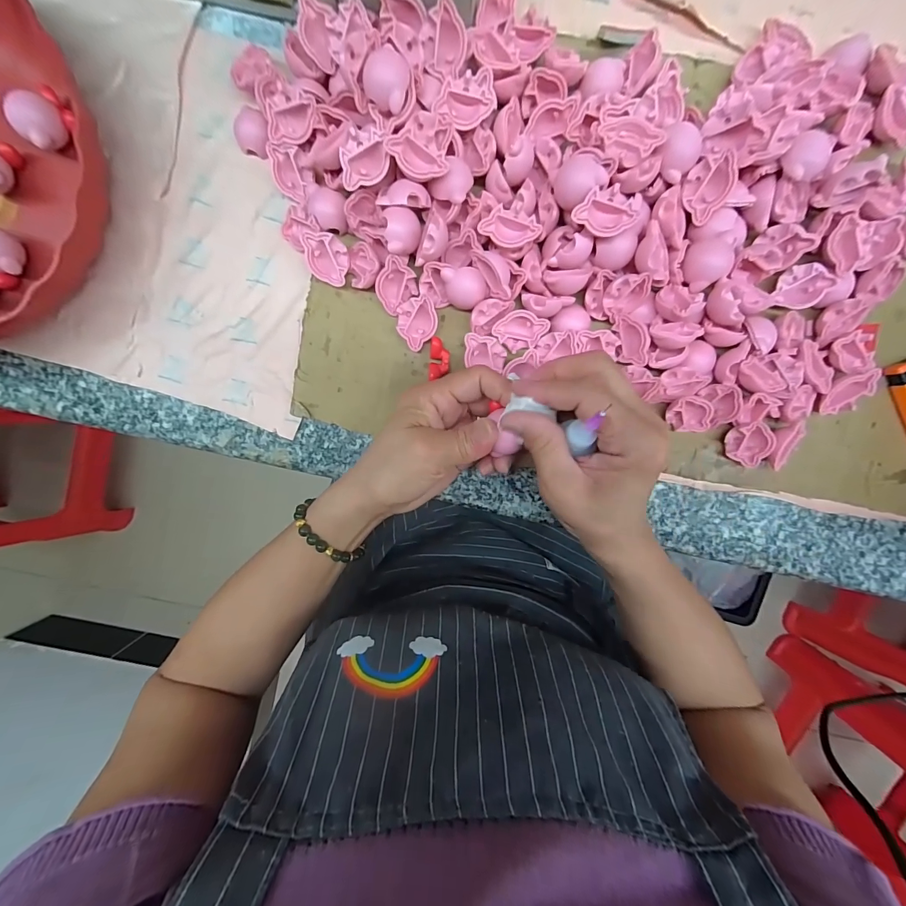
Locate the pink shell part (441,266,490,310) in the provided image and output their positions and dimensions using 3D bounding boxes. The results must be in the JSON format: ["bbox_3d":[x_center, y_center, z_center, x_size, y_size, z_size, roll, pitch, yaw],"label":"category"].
[{"bbox_3d":[0.009,-0.113,0.260,0.030,0.016,0.026,-19,95,2],"label":"pink shell part"}]

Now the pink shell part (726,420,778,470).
[{"bbox_3d":[0.213,-0.007,0.274,0.028,0.020,0.029,21,96,-2],"label":"pink shell part"}]

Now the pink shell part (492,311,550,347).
[{"bbox_3d":[0.047,-0.087,0.265,0.036,0.009,0.020,12,96,-1],"label":"pink shell part"}]

